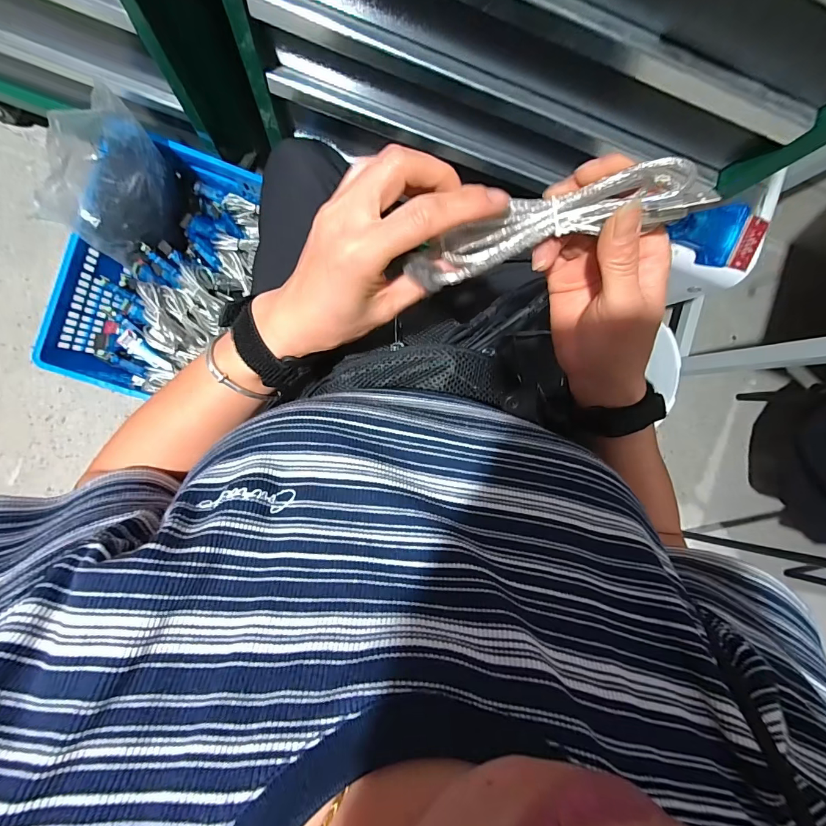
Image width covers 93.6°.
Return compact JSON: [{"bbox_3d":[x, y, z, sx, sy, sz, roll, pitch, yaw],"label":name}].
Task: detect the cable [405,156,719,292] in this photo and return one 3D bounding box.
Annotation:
[{"bbox_3d":[0.072,-0.101,0.210,0.151,0.027,0.033,-13,95,13],"label":"cable"}]

